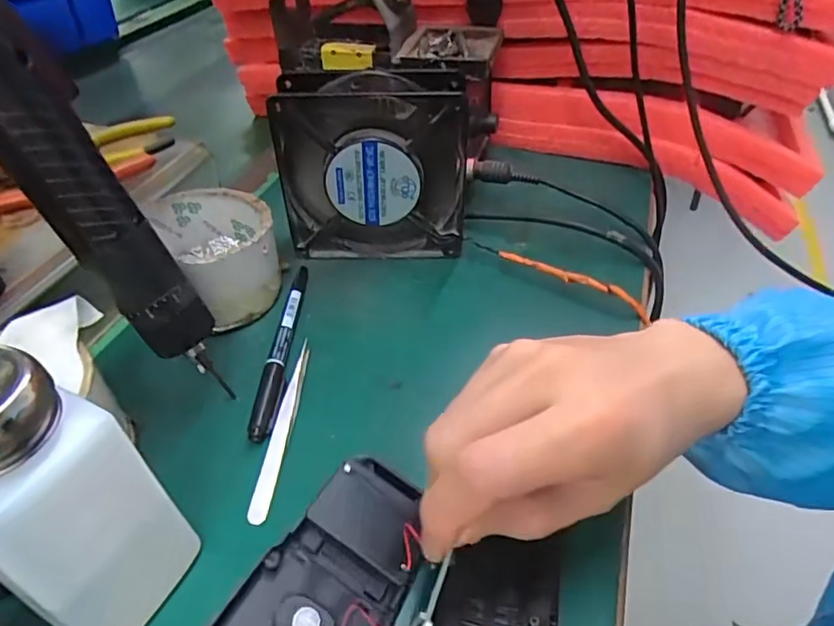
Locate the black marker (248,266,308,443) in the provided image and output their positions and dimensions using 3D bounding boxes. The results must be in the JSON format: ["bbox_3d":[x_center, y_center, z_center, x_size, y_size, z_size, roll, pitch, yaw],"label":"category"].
[{"bbox_3d":[-0.080,0.016,0.338,0.011,0.009,0.138,1,44,2],"label":"black marker"}]

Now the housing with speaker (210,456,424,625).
[{"bbox_3d":[-0.038,0.113,0.227,0.056,0.026,0.113,19,47,19],"label":"housing with speaker"}]

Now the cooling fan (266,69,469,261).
[{"bbox_3d":[-0.028,-0.095,0.378,0.118,0.119,0.041,0,44,0],"label":"cooling fan"}]

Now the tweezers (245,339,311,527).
[{"bbox_3d":[-0.070,0.057,0.296,0.011,0.007,0.106,4,44,5],"label":"tweezers"}]

